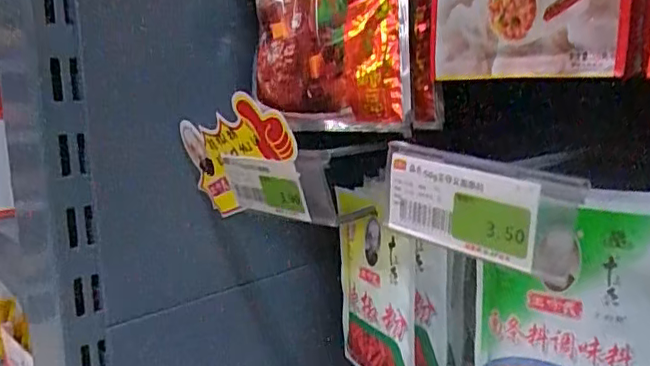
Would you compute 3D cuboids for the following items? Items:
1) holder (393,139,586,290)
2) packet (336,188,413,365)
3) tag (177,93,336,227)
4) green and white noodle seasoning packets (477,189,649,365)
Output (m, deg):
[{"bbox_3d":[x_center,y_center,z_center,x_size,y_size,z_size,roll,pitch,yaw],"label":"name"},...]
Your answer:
[{"bbox_3d":[0.069,0.012,0.277,0.015,0.047,0.096,-11,15,-41],"label":"holder"},{"bbox_3d":[0.033,0.086,0.462,0.016,0.148,0.104,-8,10,-27],"label":"packet"},{"bbox_3d":[-0.052,-0.014,0.392,0.010,0.085,0.145,-35,23,-35],"label":"tag"},{"bbox_3d":[0.146,0.079,0.364,0.017,0.154,0.112,-11,15,-41],"label":"green and white noodle seasoning packets"}]

